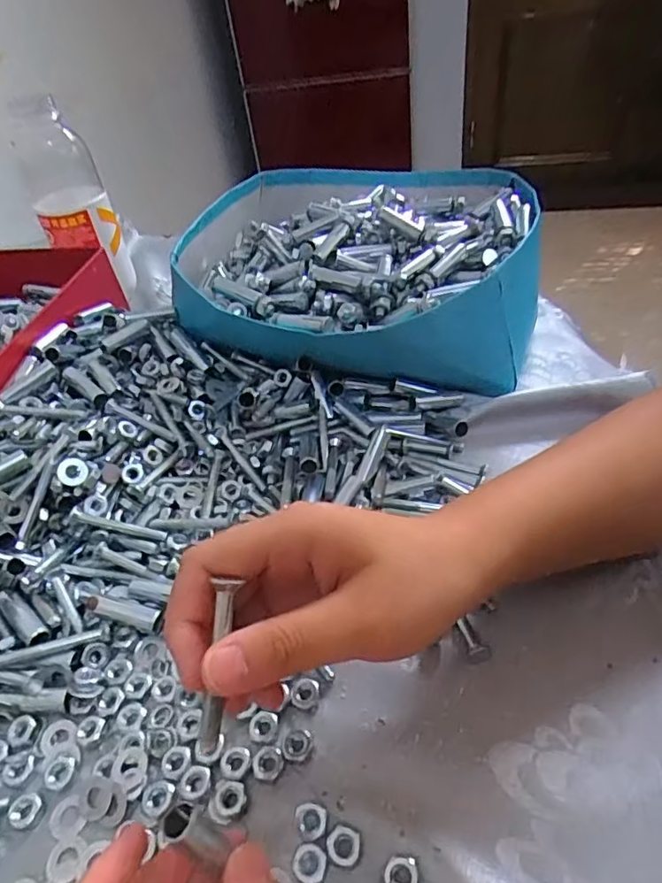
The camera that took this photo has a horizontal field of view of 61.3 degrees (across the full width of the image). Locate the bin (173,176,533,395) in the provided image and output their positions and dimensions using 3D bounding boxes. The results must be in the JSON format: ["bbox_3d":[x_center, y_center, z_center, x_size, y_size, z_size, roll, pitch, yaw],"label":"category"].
[{"bbox_3d":[0.023,-0.152,0.474,0.276,0.082,0.288,1,44,10],"label":"bin"}]

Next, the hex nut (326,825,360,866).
[{"bbox_3d":[0.005,0.159,0.220,0.013,0.004,0.013,4,44,13],"label":"hex nut"}]

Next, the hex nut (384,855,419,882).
[{"bbox_3d":[0.027,0.164,0.210,0.013,0.004,0.013,-11,43,-3],"label":"hex nut"}]

